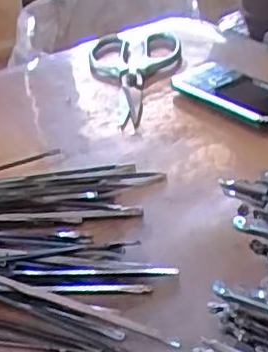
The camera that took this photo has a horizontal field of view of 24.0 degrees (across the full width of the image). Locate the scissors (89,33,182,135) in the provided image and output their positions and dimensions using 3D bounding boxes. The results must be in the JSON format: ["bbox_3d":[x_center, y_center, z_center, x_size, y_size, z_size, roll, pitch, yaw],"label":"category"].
[{"bbox_3d":[0.004,-0.103,0.619,0.095,0.014,0.203,-7,33,1],"label":"scissors"}]

